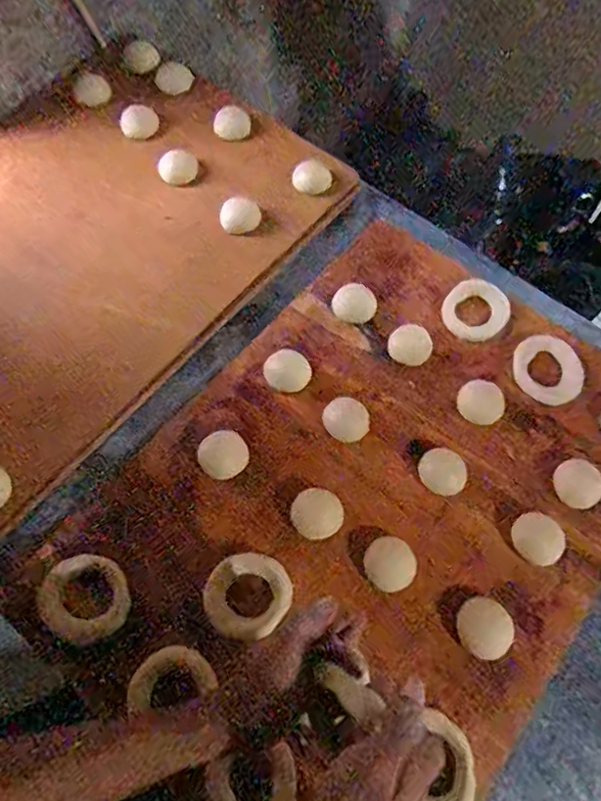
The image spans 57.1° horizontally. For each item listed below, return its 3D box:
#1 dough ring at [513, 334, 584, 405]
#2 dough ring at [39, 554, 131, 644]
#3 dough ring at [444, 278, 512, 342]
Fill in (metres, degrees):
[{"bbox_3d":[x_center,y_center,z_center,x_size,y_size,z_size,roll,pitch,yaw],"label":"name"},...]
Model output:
[{"bbox_3d":[0.268,-0.035,0.596,0.073,0.005,0.081,11,65,2],"label":"dough ring"},{"bbox_3d":[-0.189,0.173,0.484,0.067,0.014,0.075,-28,70,-15],"label":"dough ring"},{"bbox_3d":[0.199,-0.102,0.628,0.069,0.012,0.077,39,69,14],"label":"dough ring"}]

